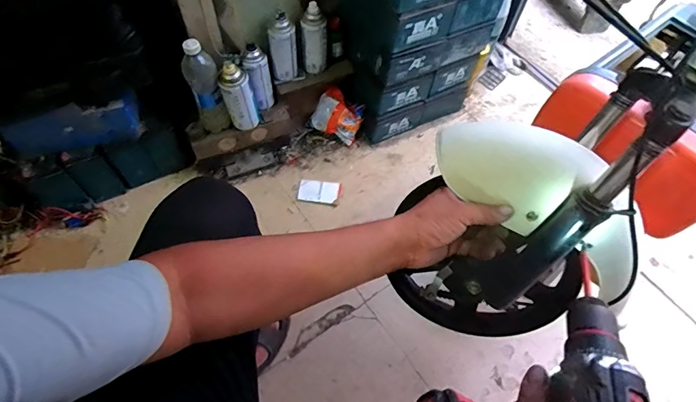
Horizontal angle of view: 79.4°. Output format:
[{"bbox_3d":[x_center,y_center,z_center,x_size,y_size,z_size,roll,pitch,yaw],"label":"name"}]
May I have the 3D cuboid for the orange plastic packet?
[{"bbox_3d":[-0.023,-0.224,1.103,0.122,0.112,0.050,32,18,3],"label":"orange plastic packet"}]

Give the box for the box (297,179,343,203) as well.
[{"bbox_3d":[-0.071,-0.023,1.043,0.106,0.022,0.058,6,60,1],"label":"box"}]

